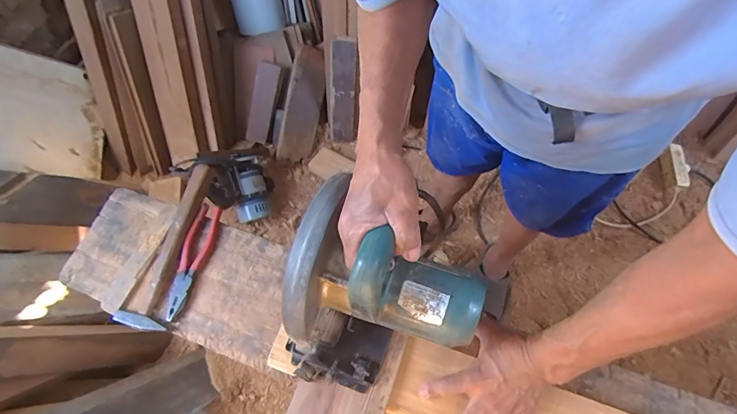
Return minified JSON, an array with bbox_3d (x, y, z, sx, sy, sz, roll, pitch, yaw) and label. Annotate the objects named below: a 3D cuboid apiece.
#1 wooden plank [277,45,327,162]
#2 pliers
[{"bbox_3d":[-0.235,-0.361,1.411,0.045,0.132,0.390,18,96,54],"label":"wooden plank"},{"bbox_3d":[-0.286,0.083,0.645,0.043,0.018,0.190,8,64,6],"label":"pliers"}]

